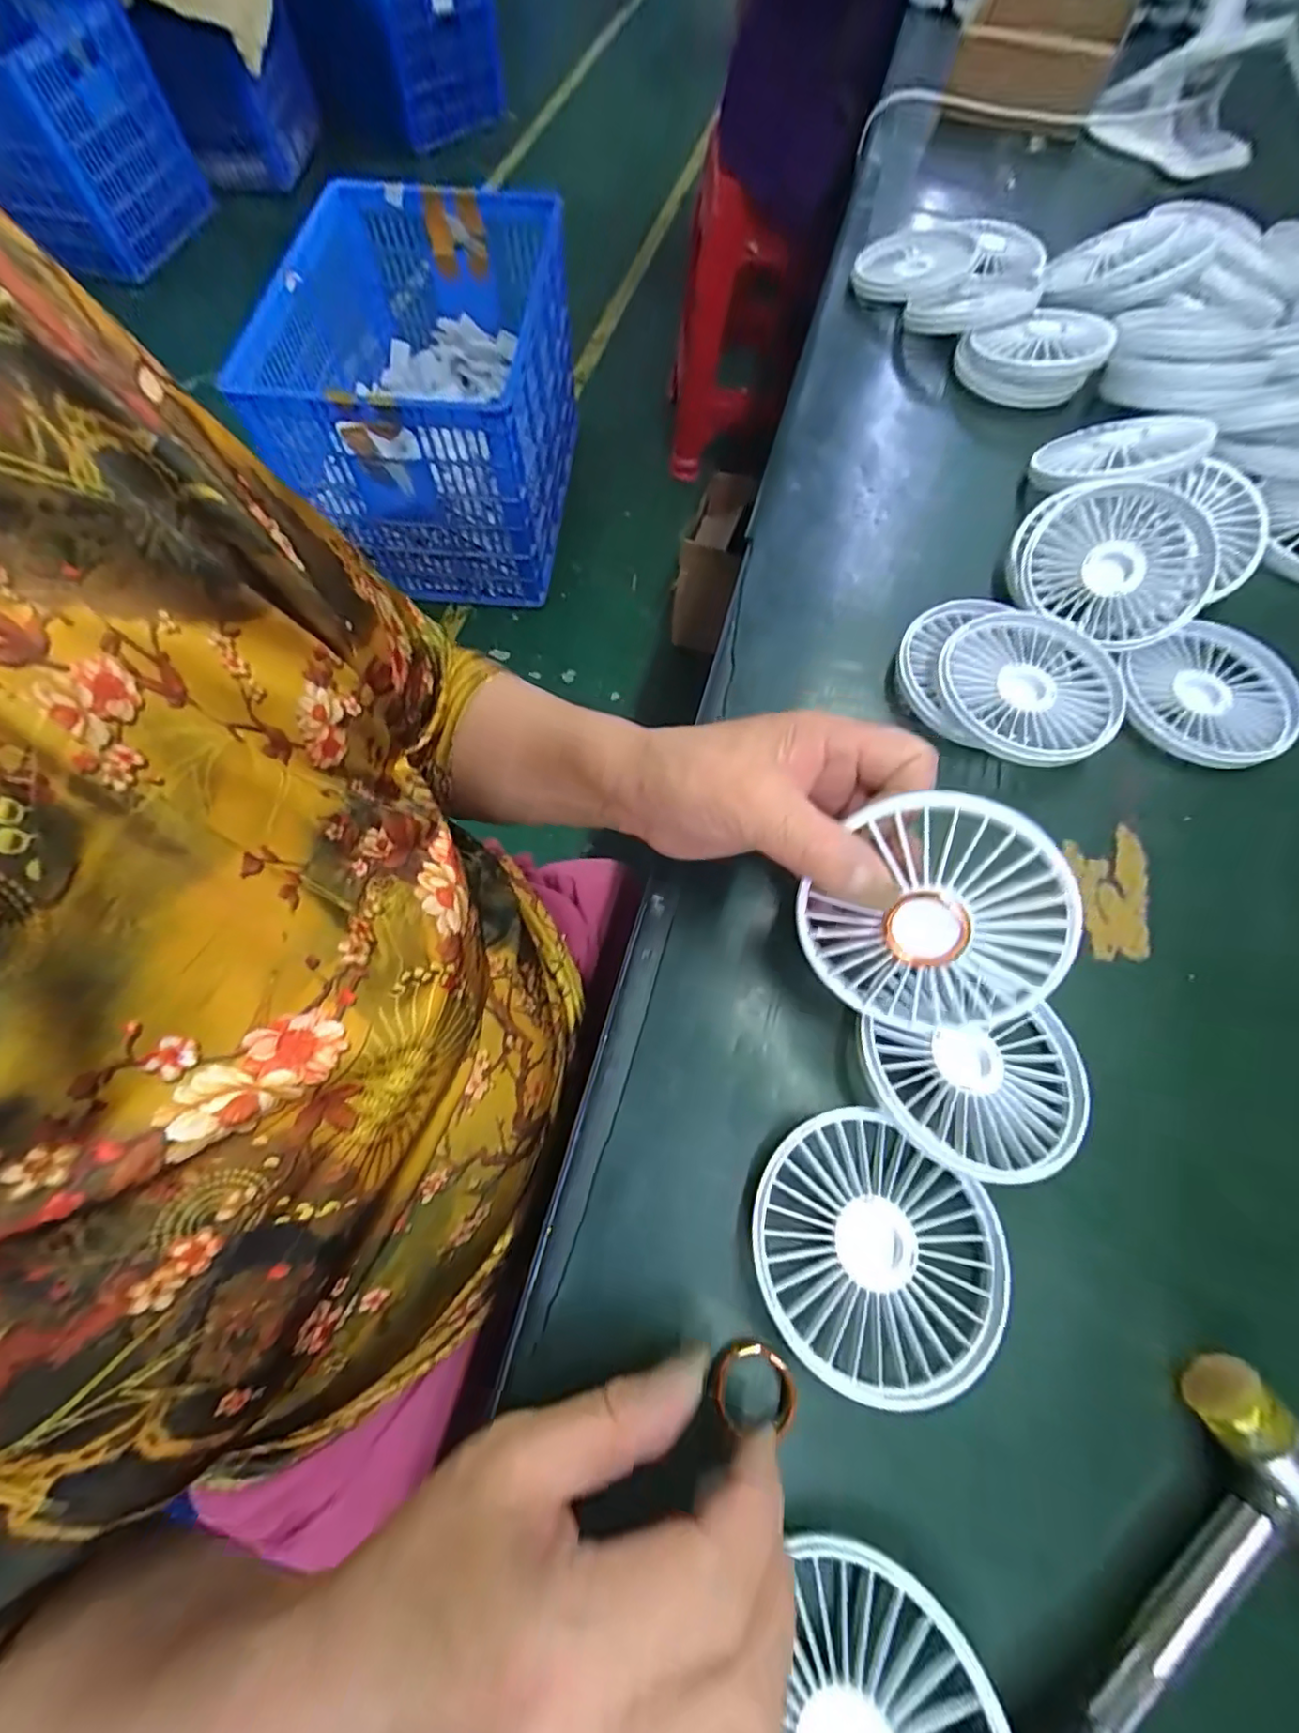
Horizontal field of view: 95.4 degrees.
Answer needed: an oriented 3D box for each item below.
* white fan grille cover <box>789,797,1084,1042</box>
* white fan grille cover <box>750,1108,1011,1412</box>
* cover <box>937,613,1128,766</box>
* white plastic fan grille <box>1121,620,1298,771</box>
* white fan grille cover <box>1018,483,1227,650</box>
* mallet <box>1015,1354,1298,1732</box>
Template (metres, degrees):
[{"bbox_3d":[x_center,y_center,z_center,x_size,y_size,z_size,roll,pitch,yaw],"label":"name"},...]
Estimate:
[{"bbox_3d":[0.099,0.020,0.207,0.082,0.088,0.010,36,31,9],"label":"white fan grille cover"},{"bbox_3d":[0.082,0.141,0.216,0.087,0.019,0.081,36,72,13],"label":"white fan grille cover"},{"bbox_3d":[0.195,-0.095,0.302,0.086,0.014,0.091,38,75,12],"label":"cover"},{"bbox_3d":[0.300,-0.093,0.312,0.091,0.014,0.079,-35,72,-14],"label":"white plastic fan grille"},{"bbox_3d":[0.257,-0.164,0.326,0.089,0.021,0.089,32,96,11],"label":"white fan grille cover"},{"bbox_3d":[0.114,0.248,0.168,0.236,0.023,0.059,-31,71,-11],"label":"mallet"}]

